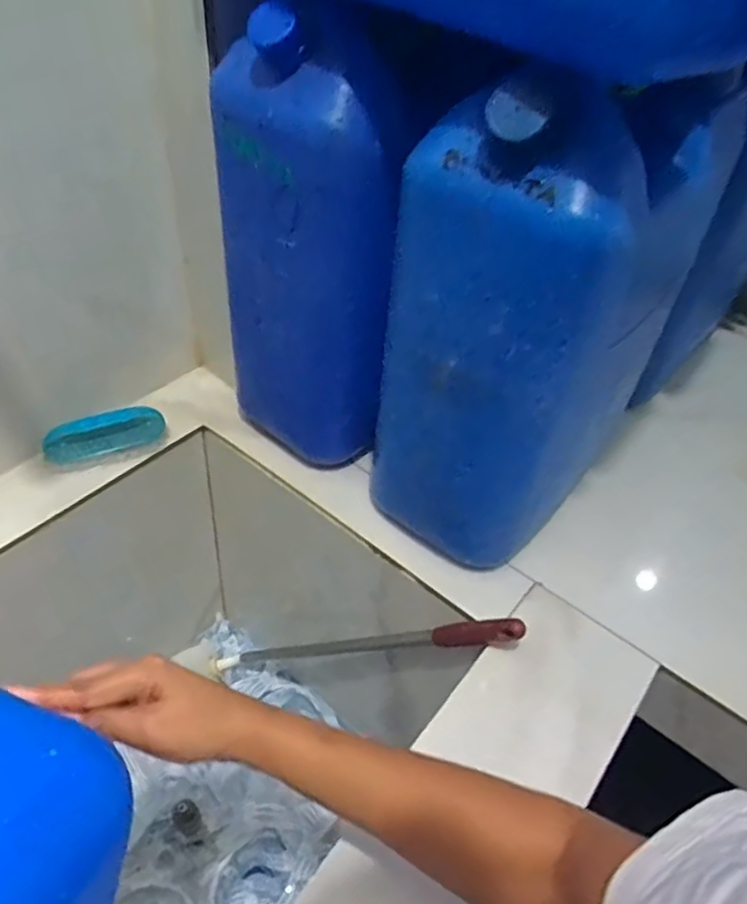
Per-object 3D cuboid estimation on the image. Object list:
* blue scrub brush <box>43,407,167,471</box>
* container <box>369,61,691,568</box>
[{"bbox_3d":[-0.285,-0.014,0.692,0.120,0.042,0.033,-19,51,-23],"label":"blue scrub brush"},{"bbox_3d":[0.141,-0.105,0.550,0.175,0.382,0.234,34,52,24],"label":"container"}]

